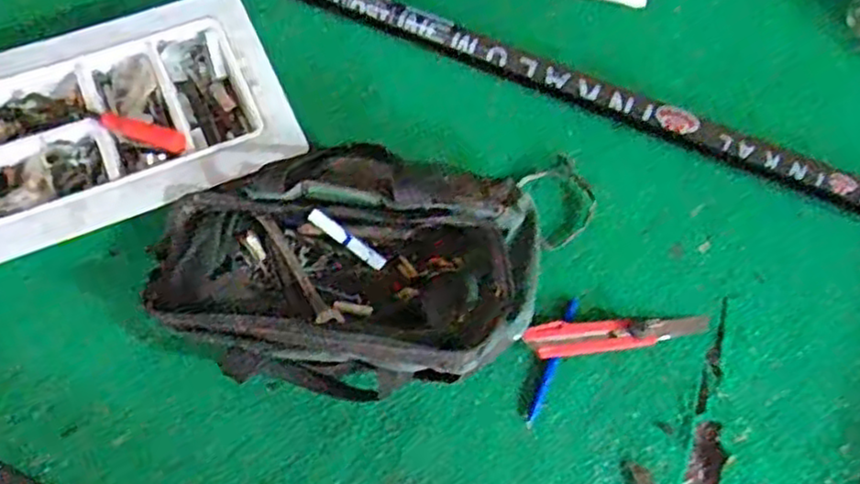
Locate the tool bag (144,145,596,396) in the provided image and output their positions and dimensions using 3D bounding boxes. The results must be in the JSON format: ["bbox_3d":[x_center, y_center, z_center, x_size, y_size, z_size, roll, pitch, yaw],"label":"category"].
[{"bbox_3d":[-0.042,0.025,0.667,0.419,0.091,0.223,-7,63,-7],"label":"tool bag"}]

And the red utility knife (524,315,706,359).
[{"bbox_3d":[0.190,0.090,0.696,0.191,0.014,0.032,-6,63,-7],"label":"red utility knife"}]

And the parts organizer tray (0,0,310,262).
[{"bbox_3d":[-0.409,-0.112,0.733,0.503,0.048,0.266,-22,66,-14],"label":"parts organizer tray"}]

